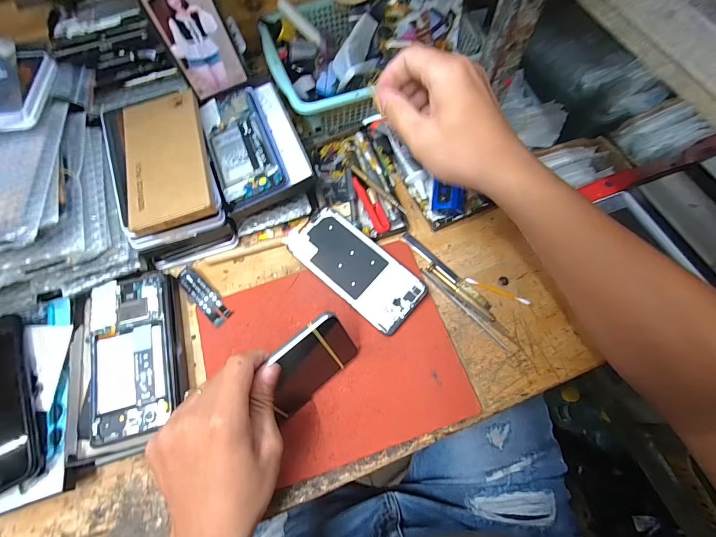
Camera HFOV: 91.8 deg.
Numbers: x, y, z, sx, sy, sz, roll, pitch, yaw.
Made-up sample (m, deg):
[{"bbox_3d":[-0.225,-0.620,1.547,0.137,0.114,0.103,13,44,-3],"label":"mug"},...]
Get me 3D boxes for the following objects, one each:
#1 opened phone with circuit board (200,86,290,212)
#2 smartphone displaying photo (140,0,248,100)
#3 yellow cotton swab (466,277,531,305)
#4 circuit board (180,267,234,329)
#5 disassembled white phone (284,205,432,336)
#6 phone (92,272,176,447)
[{"bbox_3d":[-0.138,-0.149,0.407,0.076,0.016,0.160,-21,68,-7],"label":"opened phone with circuit board"},{"bbox_3d":[-0.183,-0.264,0.391,0.069,0.129,0.007,-26,57,-4],"label":"smartphone displaying photo"},{"bbox_3d":[0.159,0.025,0.395,0.072,0.010,0.007,22,70,11],"label":"yellow cotton swab"},{"bbox_3d":[-0.178,0.031,0.402,0.026,0.005,0.082,-42,72,-14],"label":"circuit board"},{"bbox_3d":[-0.002,-0.003,0.391,0.158,0.005,0.073,40,74,16],"label":"disassembled white phone"},{"bbox_3d":[-0.231,0.084,0.351,0.072,0.010,0.159,-13,69,-11],"label":"phone"}]

